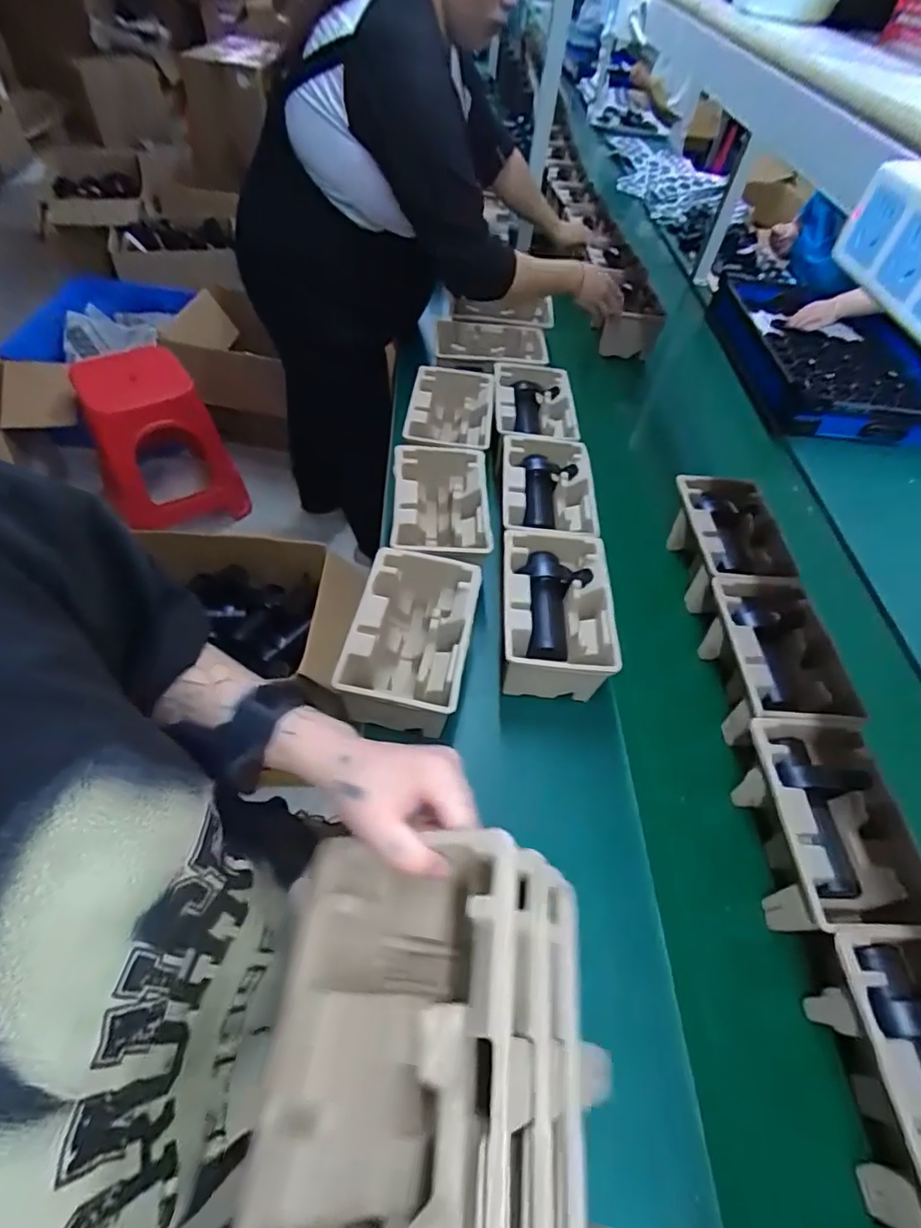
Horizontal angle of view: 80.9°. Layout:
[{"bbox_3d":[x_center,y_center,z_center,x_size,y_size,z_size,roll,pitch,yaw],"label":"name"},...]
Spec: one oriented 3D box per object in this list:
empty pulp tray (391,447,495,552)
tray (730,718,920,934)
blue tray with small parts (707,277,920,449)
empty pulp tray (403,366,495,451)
[{"bbox_3d":[-0.035,-0.147,0.849,0.151,0.105,0.224,0,53,-6],"label":"empty pulp tray"},{"bbox_3d":[0.410,0.243,0.623,0.134,0.095,0.219,2,53,-4],"label":"tray"},{"bbox_3d":[0.923,-0.672,1.348,0.476,0.083,0.685,7,53,-1],"label":"blue tray with small parts"},{"bbox_3d":[-0.021,-0.340,0.985,0.146,0.097,0.231,6,53,-1],"label":"empty pulp tray"}]

